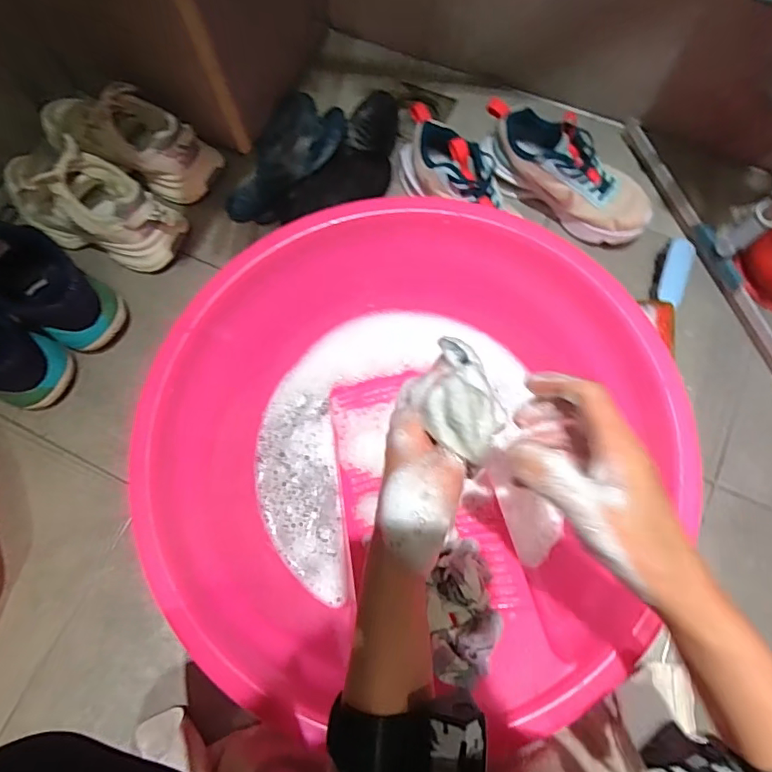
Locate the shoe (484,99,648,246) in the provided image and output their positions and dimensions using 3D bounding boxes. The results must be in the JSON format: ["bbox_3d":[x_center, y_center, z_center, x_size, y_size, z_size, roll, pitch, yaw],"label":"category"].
[{"bbox_3d":[0.238,-0.282,0.675,0.245,0.095,0.083,39,78,13],"label":"shoe"}]

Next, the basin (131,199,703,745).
[{"bbox_3d":[0.022,0.062,0.536,0.480,0.175,0.446,-1,73,2],"label":"basin"}]

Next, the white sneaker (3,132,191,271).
[{"bbox_3d":[-0.409,-0.249,0.687,0.250,0.119,0.118,30,76,11],"label":"white sneaker"}]

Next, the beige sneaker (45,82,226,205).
[{"bbox_3d":[-0.370,-0.348,0.718,0.255,0.113,0.096,19,74,8],"label":"beige sneaker"}]

